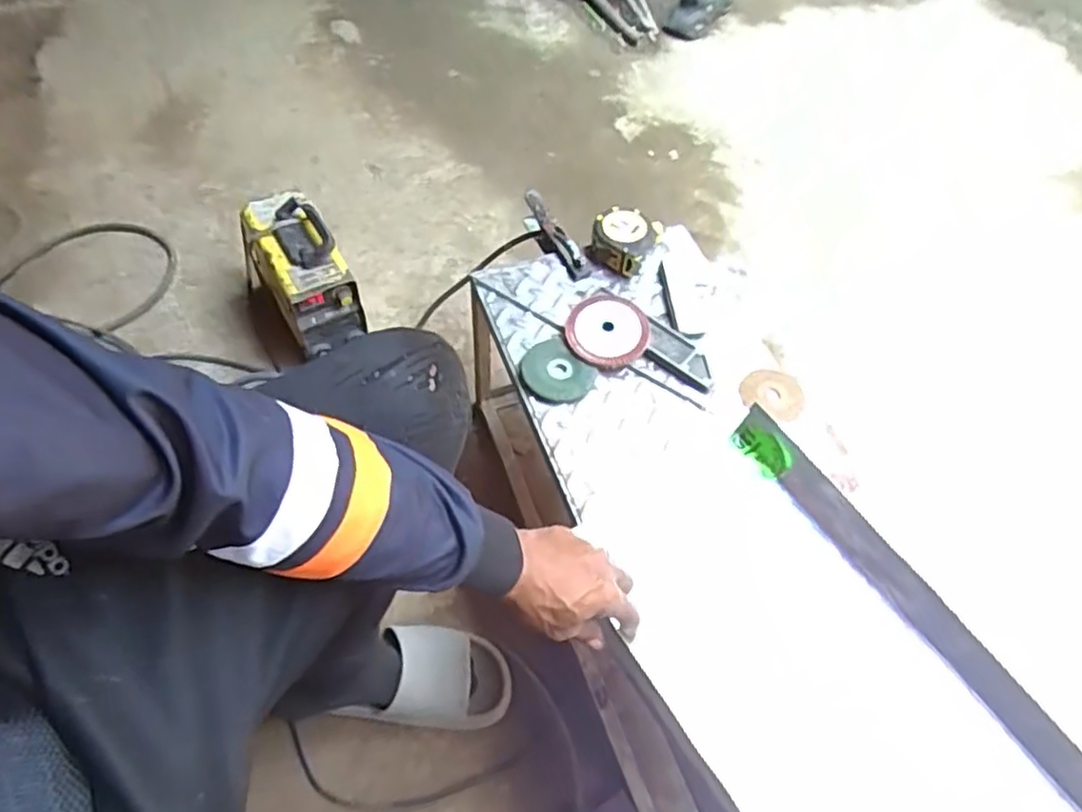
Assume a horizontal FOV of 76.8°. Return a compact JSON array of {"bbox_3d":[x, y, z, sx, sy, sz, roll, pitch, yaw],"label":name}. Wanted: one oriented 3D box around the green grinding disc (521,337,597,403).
[{"bbox_3d":[0.017,-0.038,0.772,0.069,0.009,0.082,-36,65,-22],"label":"green grinding disc"}]

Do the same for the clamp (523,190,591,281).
[{"bbox_3d":[0.018,-0.218,0.901,0.026,0.059,0.158,-19,60,-14],"label":"clamp"}]

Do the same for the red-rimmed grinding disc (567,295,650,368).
[{"bbox_3d":[0.077,-0.085,0.791,0.093,0.015,0.088,6,78,-5],"label":"red-rimmed grinding disc"}]

